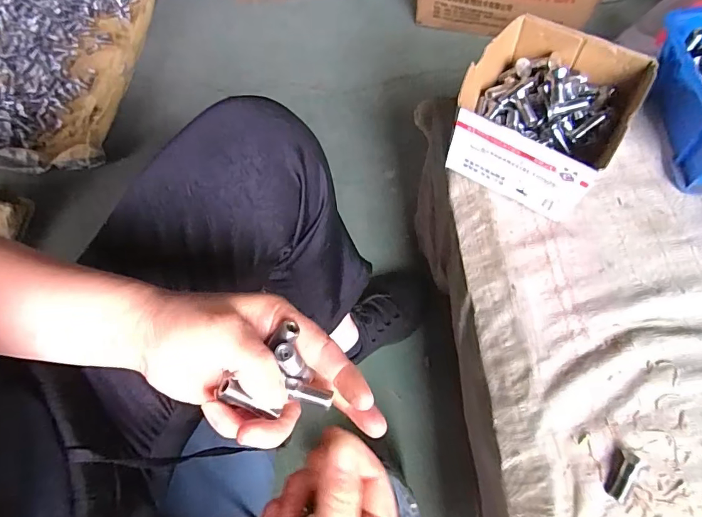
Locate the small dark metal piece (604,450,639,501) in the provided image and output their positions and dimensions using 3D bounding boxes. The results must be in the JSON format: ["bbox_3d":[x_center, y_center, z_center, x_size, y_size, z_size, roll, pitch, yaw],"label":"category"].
[{"bbox_3d":[0.198,0.158,0.321,0.012,0.013,0.033,26,67,15],"label":"small dark metal piece"}]

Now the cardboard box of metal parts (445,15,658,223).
[{"bbox_3d":[0.181,-0.137,0.427,0.138,0.084,0.146,31,68,17],"label":"cardboard box of metal parts"}]

